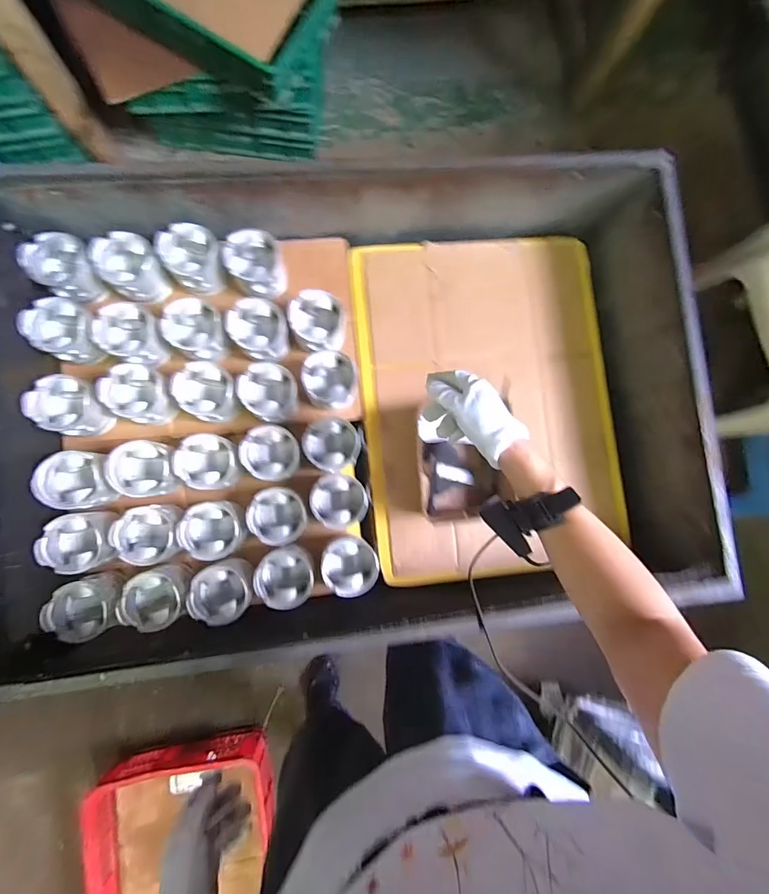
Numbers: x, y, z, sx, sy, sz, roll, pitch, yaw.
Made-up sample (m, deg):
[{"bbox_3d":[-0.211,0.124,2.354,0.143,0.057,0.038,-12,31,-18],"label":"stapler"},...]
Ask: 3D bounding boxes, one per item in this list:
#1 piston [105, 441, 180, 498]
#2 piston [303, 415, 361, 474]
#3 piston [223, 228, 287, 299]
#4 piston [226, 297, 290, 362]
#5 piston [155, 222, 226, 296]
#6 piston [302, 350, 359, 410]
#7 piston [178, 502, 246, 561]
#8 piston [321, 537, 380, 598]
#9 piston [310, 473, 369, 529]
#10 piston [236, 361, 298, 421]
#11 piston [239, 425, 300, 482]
[{"bbox_3d":[-0.389,0.034,0.676,0.099,0.061,0.093,-1,86,-6],"label":"piston"},{"bbox_3d":[-0.095,-0.005,0.727,0.098,0.070,0.090,29,83,-3],"label":"piston"},{"bbox_3d":[-0.225,-0.319,0.725,0.094,0.059,0.111,-30,89,-7],"label":"piston"},{"bbox_3d":[-0.217,-0.201,0.714,0.092,0.060,0.102,-20,88,-7],"label":"piston"},{"bbox_3d":[-0.330,-0.325,0.720,0.092,0.070,0.102,-32,89,-7],"label":"piston"},{"bbox_3d":[-0.094,-0.117,0.730,0.094,0.076,0.093,0,85,-6],"label":"piston"},{"bbox_3d":[-0.283,0.136,0.682,0.090,0.067,0.090,0,85,-6],"label":"piston"},{"bbox_3d":[-0.061,0.202,0.708,0.091,0.074,0.090,0,85,-6],"label":"piston"},{"bbox_3d":[-0.080,0.093,0.713,0.094,0.081,0.090,0,85,-6],"label":"piston"},{"bbox_3d":[-0.198,-0.092,0.713,0.089,0.073,0.095,0,85,-6],"label":"piston"},{"bbox_3d":[-0.194,0.013,0.706,0.093,0.070,0.089,0,85,-6],"label":"piston"}]

